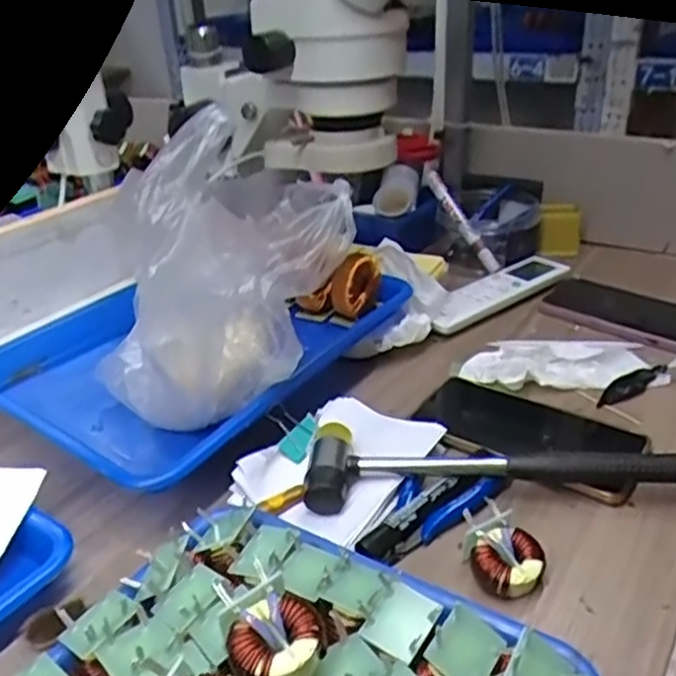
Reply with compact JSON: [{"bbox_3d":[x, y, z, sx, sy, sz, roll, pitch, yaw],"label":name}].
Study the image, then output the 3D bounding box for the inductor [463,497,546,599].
[{"bbox_3d":[0.097,0.127,0.411,0.037,0.028,0.052,-25,36,-34],"label":"inductor"}]

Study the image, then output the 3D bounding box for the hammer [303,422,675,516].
[{"bbox_3d":[0.114,0.088,0.474,0.272,0.034,0.071,-1,30,5],"label":"hammer"}]

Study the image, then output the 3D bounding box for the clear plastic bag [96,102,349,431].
[{"bbox_3d":[-0.072,-0.048,0.498,0.135,0.183,0.182,14,33,27],"label":"clear plastic bag"}]

